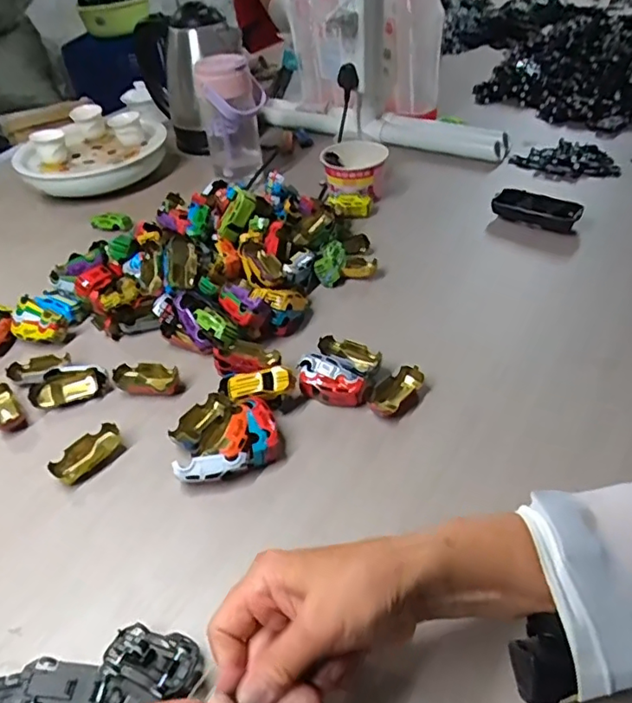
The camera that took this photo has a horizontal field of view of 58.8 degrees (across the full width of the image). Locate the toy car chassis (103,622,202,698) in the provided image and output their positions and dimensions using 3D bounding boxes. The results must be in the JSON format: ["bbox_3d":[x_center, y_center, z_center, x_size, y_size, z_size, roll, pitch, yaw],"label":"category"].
[{"bbox_3d":[-0.105,0.198,0.363,0.062,0.025,0.037,13,45,19],"label":"toy car chassis"}]

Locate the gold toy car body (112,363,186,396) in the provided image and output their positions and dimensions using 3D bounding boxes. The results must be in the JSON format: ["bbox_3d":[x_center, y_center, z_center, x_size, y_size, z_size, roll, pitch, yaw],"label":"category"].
[{"bbox_3d":[-0.169,0.029,0.569,0.072,0.019,0.029,4,43,9],"label":"gold toy car body"}]

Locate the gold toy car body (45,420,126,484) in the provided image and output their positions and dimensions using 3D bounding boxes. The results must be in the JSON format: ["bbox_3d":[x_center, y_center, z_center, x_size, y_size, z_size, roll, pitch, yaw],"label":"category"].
[{"bbox_3d":[-0.204,0.092,0.503,0.032,0.017,0.063,28,51,31],"label":"gold toy car body"}]

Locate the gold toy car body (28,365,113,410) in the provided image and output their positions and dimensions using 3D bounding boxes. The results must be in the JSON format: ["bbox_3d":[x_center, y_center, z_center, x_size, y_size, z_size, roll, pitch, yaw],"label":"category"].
[{"bbox_3d":[-0.247,0.034,0.565,0.076,0.024,0.031,-7,42,-3],"label":"gold toy car body"}]

